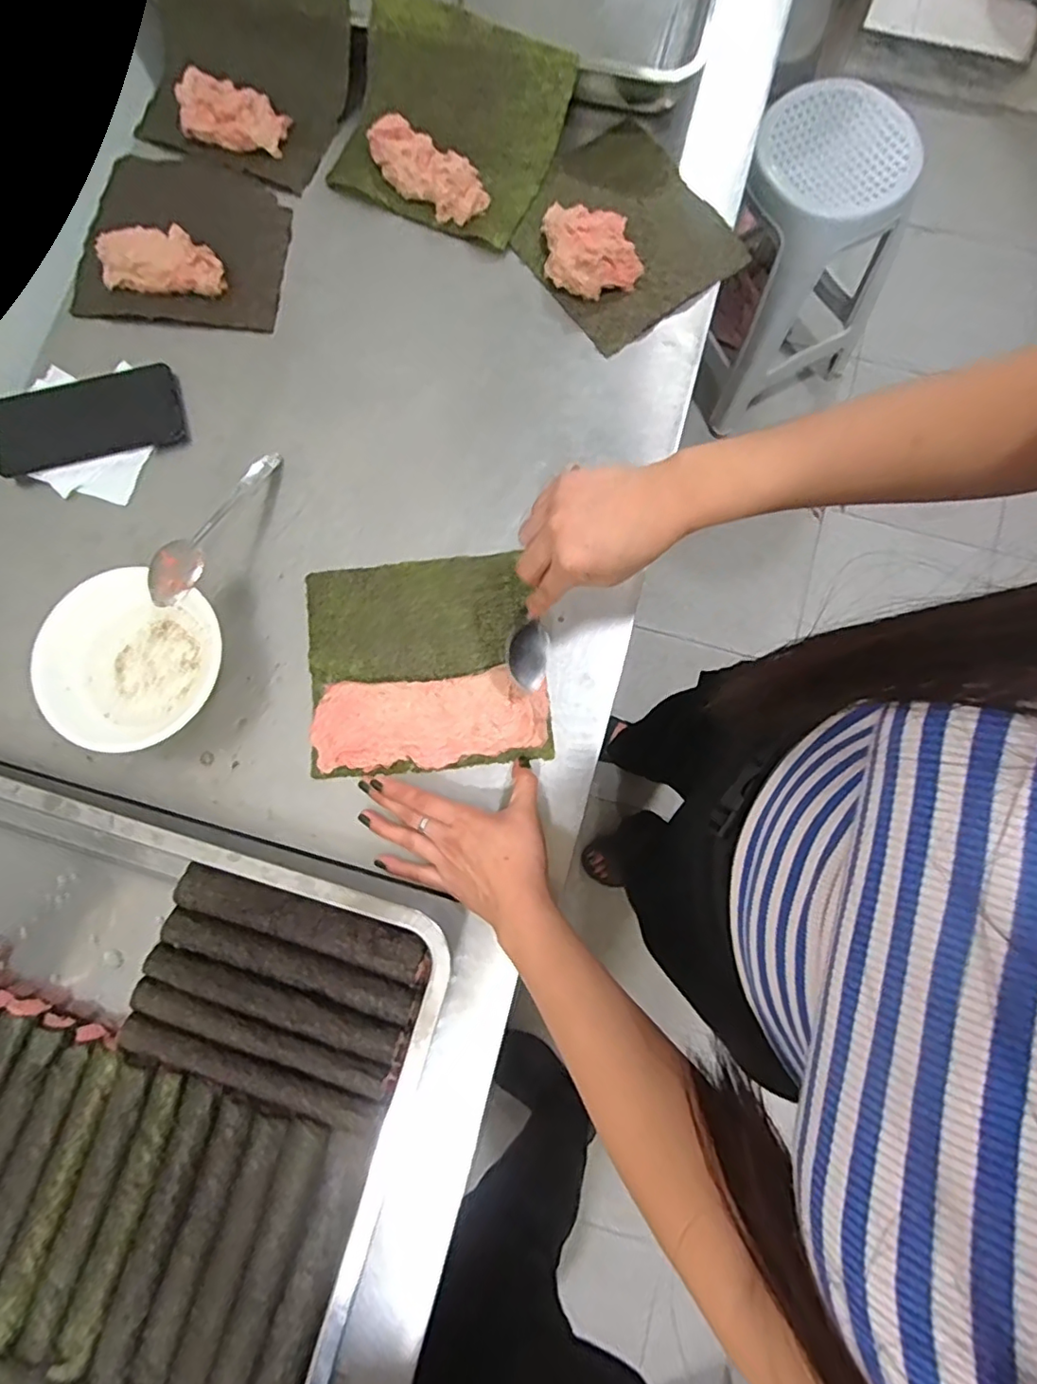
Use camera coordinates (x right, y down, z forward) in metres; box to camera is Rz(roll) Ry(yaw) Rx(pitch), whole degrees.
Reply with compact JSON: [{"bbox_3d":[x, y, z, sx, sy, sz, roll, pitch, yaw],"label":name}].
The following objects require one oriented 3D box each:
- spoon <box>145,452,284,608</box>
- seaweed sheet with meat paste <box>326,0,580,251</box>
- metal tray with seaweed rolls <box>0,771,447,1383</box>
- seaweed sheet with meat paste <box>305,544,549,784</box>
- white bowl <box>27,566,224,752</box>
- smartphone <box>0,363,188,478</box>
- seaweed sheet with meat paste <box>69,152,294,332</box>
[{"bbox_3d":[-0.258,-0.145,0.501,0.030,0.027,0.171,20,60,3],"label":"spoon"},{"bbox_3d":[-0.065,-0.540,0.561,0.194,0.038,0.173,21,98,-1],"label":"seaweed sheet with meat paste"},{"bbox_3d":[-0.376,0.273,0.431,0.583,0.047,0.389,17,82,5],"label":"metal tray with seaweed rolls"},{"bbox_3d":[-0.078,-0.026,0.493,0.191,0.013,0.178,-5,79,-2],"label":"seaweed sheet with meat paste"},{"bbox_3d":[-0.320,-0.028,0.475,0.143,0.040,0.135,0,81,2],"label":"white bowl"},{"bbox_3d":[-0.395,-0.251,0.532,0.164,0.007,0.079,-14,81,0],"label":"smartphone"},{"bbox_3d":[-0.319,-0.432,0.552,0.182,0.034,0.157,5,82,3],"label":"seaweed sheet with meat paste"}]

